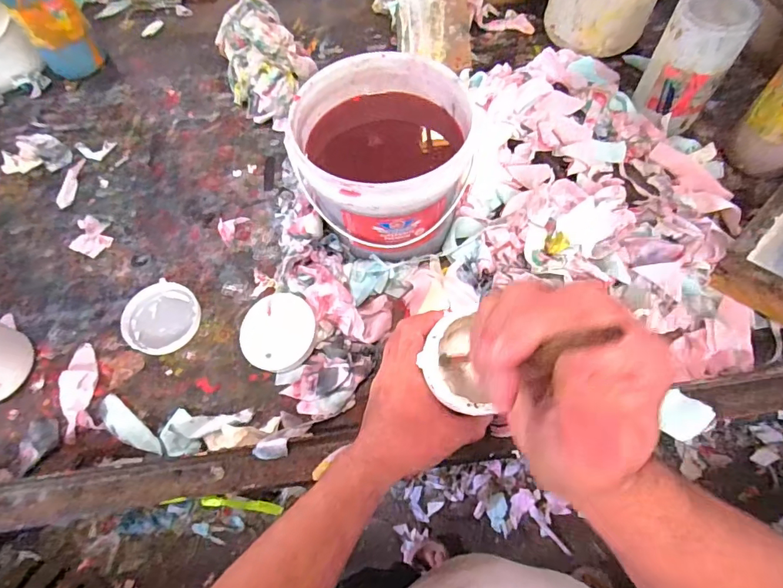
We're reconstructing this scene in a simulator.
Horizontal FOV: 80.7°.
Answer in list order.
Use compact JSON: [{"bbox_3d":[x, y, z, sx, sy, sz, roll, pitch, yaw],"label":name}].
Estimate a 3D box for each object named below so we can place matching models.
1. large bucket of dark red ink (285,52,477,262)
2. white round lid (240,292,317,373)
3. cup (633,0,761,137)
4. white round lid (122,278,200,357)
[{"bbox_3d":[-0.009,-0.148,0.570,0.193,0.185,0.191,-1,63,2],"label":"large bucket of dark red ink"},{"bbox_3d":[-0.138,0.045,0.562,0.091,0.012,0.094,-2,71,5],"label":"white round lid"},{"bbox_3d":[0.408,-0.310,0.646,0.090,0.173,0.084,-1,63,2],"label":"cup"},{"bbox_3d":[-0.294,0.029,0.587,0.089,0.012,0.100,-41,69,-16],"label":"white round lid"}]

